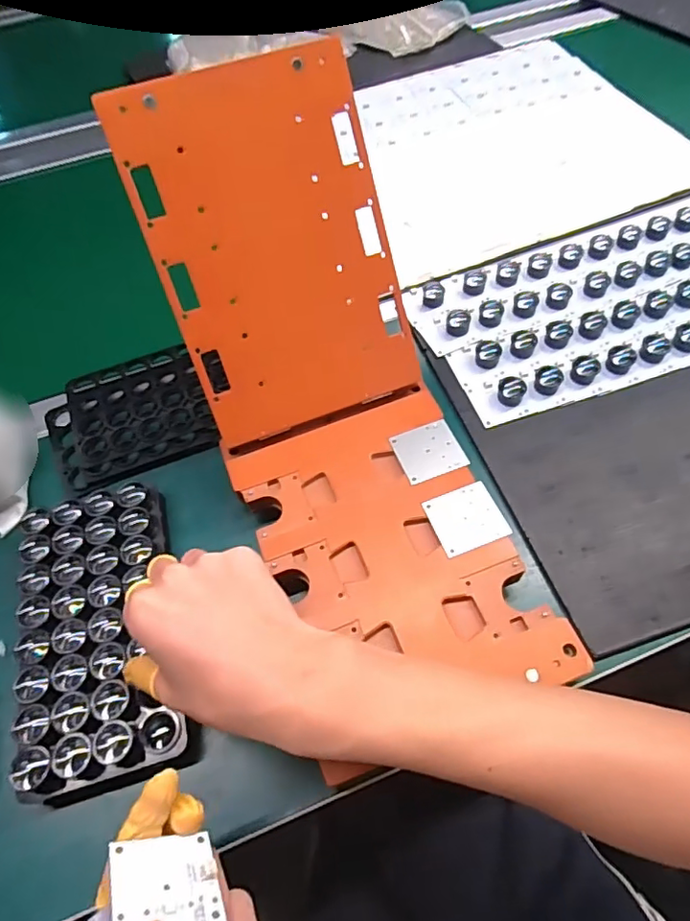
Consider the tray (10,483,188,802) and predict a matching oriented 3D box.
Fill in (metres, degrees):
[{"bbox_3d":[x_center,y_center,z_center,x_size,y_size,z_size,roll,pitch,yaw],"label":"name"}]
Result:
[{"bbox_3d":[-0.166,0.110,0.370,0.094,0.030,0.188,-15,59,-5],"label":"tray"}]

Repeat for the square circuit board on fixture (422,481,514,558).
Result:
[{"bbox_3d":[0.084,0.039,0.379,0.047,0.004,0.044,-19,59,-8],"label":"square circuit board on fixture"}]

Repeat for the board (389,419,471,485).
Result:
[{"bbox_3d":[0.063,-0.007,0.411,0.047,0.004,0.043,-19,59,-8],"label":"board"}]

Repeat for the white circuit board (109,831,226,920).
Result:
[{"bbox_3d":[-0.074,0.178,0.229,0.043,0.004,0.041,13,15,-28],"label":"white circuit board"}]

